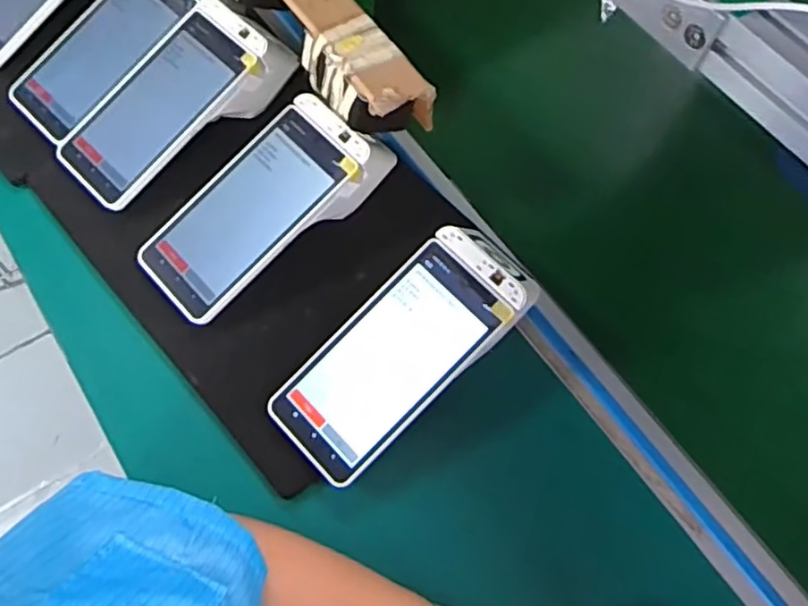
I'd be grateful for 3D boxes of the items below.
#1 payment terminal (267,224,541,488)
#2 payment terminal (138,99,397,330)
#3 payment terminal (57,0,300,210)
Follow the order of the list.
[{"bbox_3d":[0.003,0.032,0.454,0.203,0.042,0.085,-43,75,-5],"label":"payment terminal"},{"bbox_3d":[-0.107,-0.075,0.504,0.201,0.052,0.091,-39,73,-4],"label":"payment terminal"},{"bbox_3d":[-0.195,-0.176,0.530,0.089,0.052,0.203,42,71,14],"label":"payment terminal"}]

